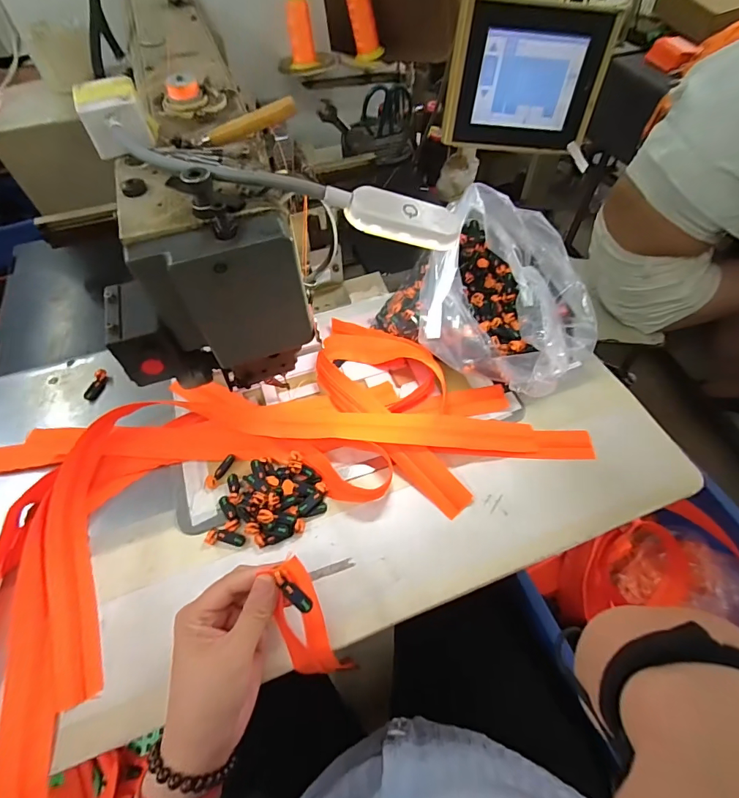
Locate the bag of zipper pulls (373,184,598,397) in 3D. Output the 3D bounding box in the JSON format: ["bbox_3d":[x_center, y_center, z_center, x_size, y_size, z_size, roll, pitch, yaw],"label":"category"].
[{"bbox_3d":[0.119,-0.111,0.427,0.158,0.164,0.181,-30,61,-18],"label":"bag of zipper pulls"}]

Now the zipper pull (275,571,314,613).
[{"bbox_3d":[-0.056,0.141,0.298,0.010,0.008,0.036,-41,87,-21],"label":"zipper pull"}]

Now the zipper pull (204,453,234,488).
[{"bbox_3d":[-0.152,0.073,0.414,0.012,0.008,0.039,21,59,14],"label":"zipper pull"}]

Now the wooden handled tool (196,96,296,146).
[{"bbox_3d":[-0.090,-0.203,0.301,0.074,0.013,0.008,-22,64,1],"label":"wooden handled tool"}]

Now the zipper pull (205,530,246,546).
[{"bbox_3d":[-0.134,0.128,0.378,0.036,0.005,0.013,3,57,3],"label":"zipper pull"}]

